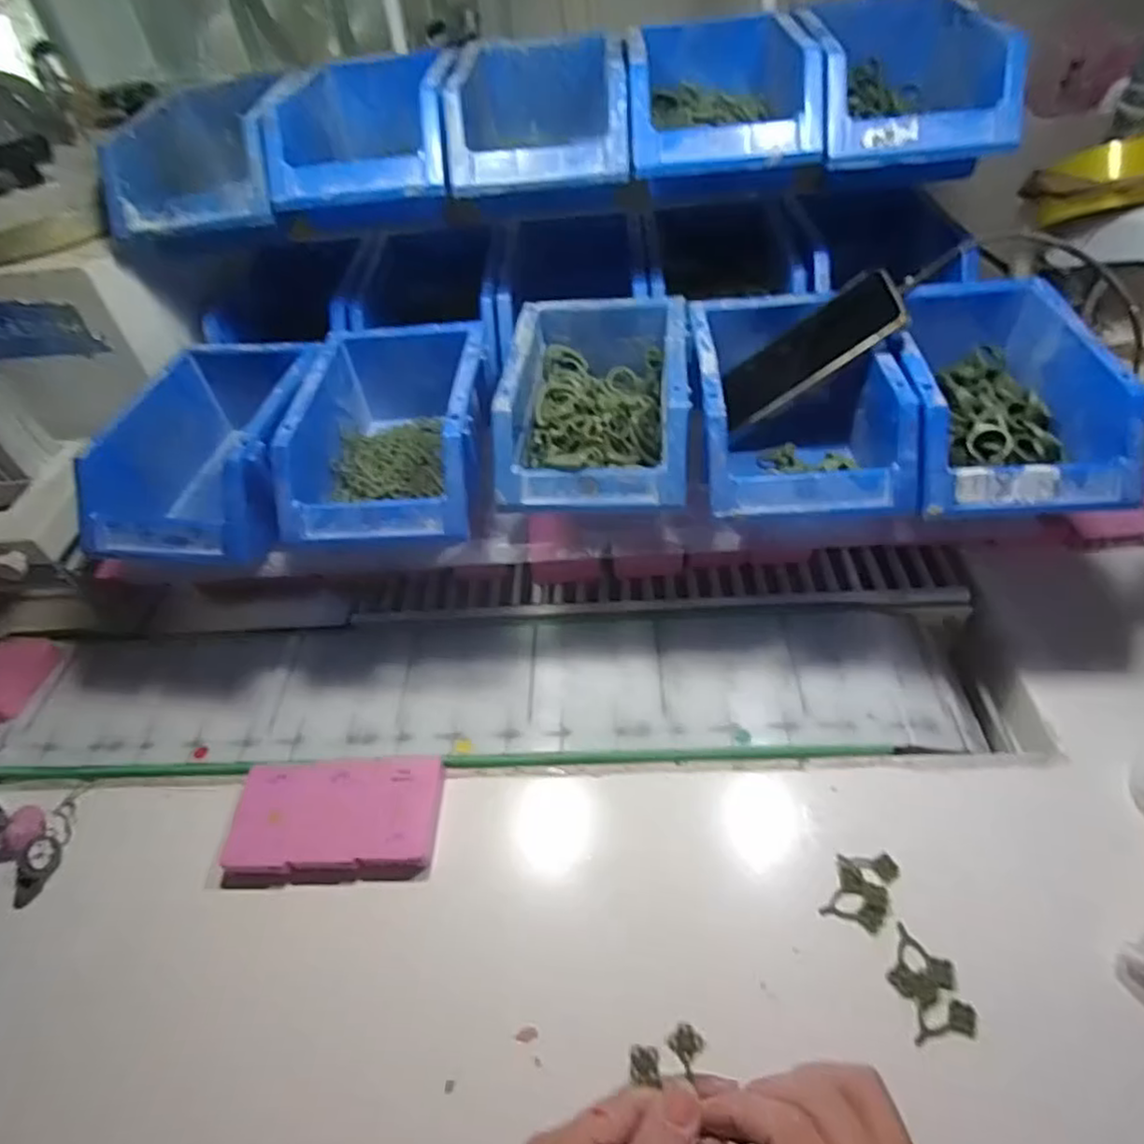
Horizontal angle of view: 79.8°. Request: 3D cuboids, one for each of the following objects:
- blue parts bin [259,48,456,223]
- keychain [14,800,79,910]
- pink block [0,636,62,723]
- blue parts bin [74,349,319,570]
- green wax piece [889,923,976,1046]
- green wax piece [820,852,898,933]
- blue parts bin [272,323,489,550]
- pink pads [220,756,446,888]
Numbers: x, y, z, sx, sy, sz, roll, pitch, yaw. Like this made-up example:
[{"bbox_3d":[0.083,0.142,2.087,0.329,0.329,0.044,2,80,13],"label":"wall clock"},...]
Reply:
[{"bbox_3d":[-0.150,-0.325,0.537,0.128,0.104,0.201,-6,47,1],"label":"blue parts bin"},{"bbox_3d":[-0.350,0.185,0.453,0.022,0.008,0.065,-5,51,2],"label":"keychain"},{"bbox_3d":[-0.437,0.082,0.525,0.058,0.014,0.070,7,48,13],"label":"pink block"},{"bbox_3d":[-0.248,-0.093,0.498,0.125,0.078,0.208,2,47,9],"label":"blue parts bin"},{"bbox_3d":[0.187,0.216,0.362,0.032,0.007,0.051,-11,47,-3],"label":"green wax piece"},{"bbox_3d":[0.168,0.180,0.394,0.032,0.004,0.046,17,51,21],"label":"green wax piece"},{"bbox_3d":[-0.123,-0.099,0.482,0.122,0.069,0.181,-2,47,5],"label":"blue parts bin"},{"bbox_3d":[-0.153,0.159,0.443,0.131,0.015,0.076,-4,47,3],"label":"pink pads"}]

